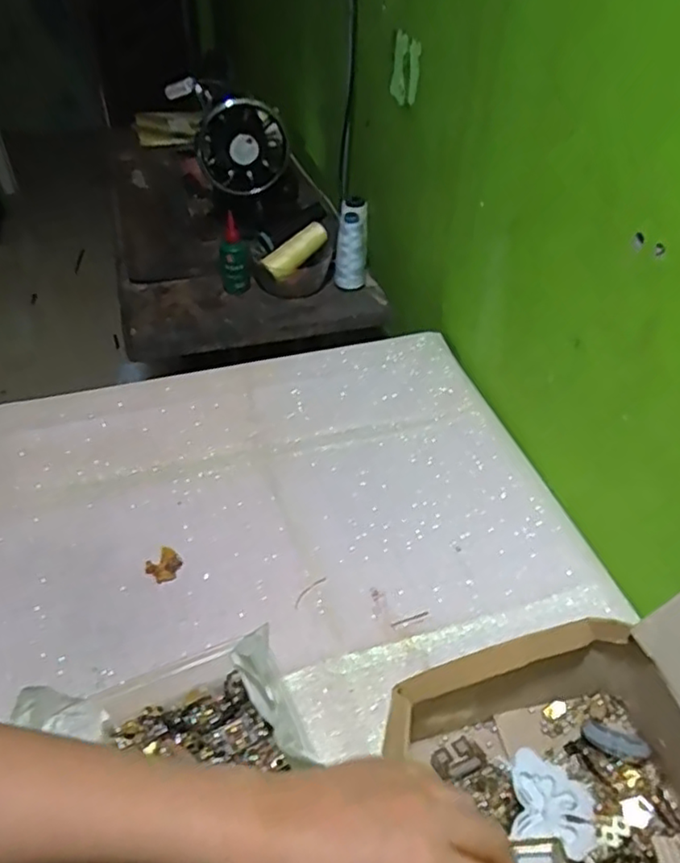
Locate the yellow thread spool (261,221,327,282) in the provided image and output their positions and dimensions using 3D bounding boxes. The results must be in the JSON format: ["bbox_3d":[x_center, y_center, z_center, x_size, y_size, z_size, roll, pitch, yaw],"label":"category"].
[{"bbox_3d":[-0.065,-0.271,0.962,0.105,0.032,0.031,-42,53,-4],"label":"yellow thread spool"}]

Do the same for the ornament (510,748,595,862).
[{"bbox_3d":[0.147,0.260,0.447,0.057,0.004,0.054,16,58,10],"label":"ornament"}]

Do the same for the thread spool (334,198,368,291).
[{"bbox_3d":[0.014,-0.278,0.983,0.050,0.130,0.045,1,43,1],"label":"thread spool"}]

